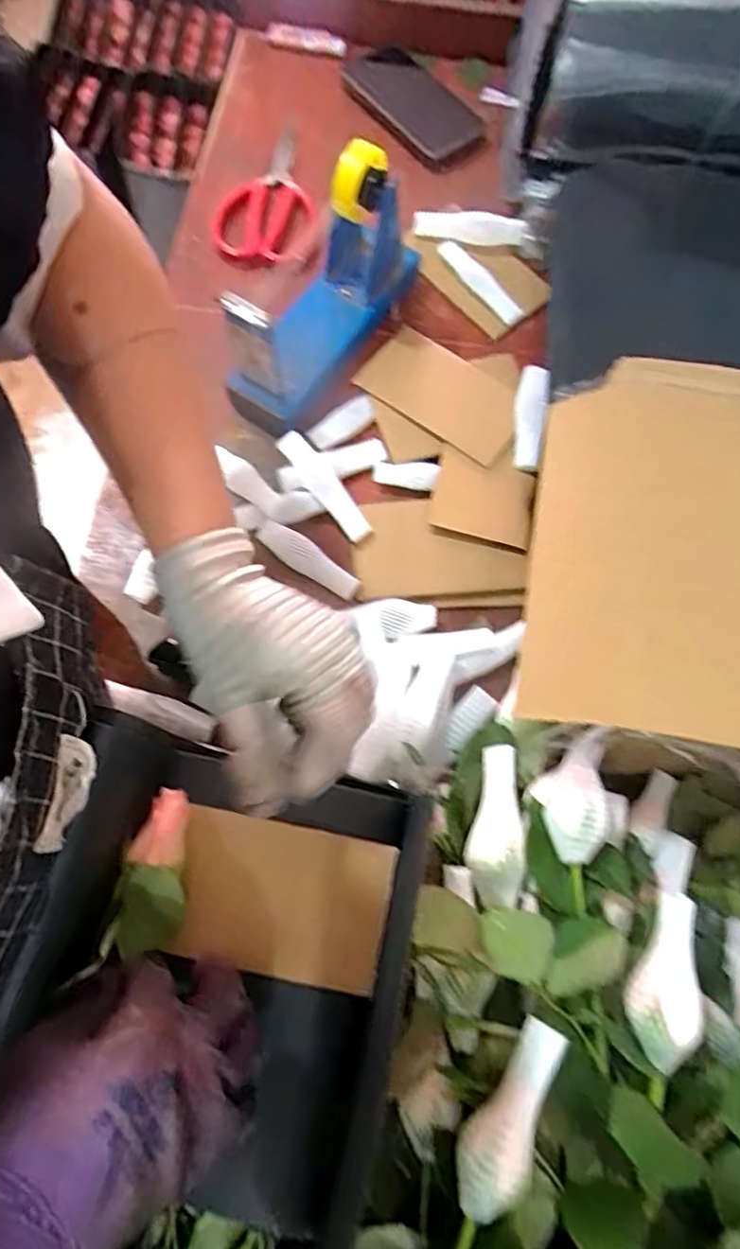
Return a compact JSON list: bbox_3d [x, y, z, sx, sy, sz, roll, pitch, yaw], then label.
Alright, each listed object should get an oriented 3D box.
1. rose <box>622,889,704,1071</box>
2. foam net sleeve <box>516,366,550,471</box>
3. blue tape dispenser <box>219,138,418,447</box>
[{"bbox_3d":[0.144,0.176,0.320,0.031,0.032,0.078,6,76,1],"label":"rose"},{"bbox_3d":[0.132,-0.169,0.518,0.024,0.014,0.086,6,76,1],"label":"foam net sleeve"},{"bbox_3d":[-0.037,-0.265,0.497,0.065,0.119,0.194,35,78,8],"label":"blue tape dispenser"}]

